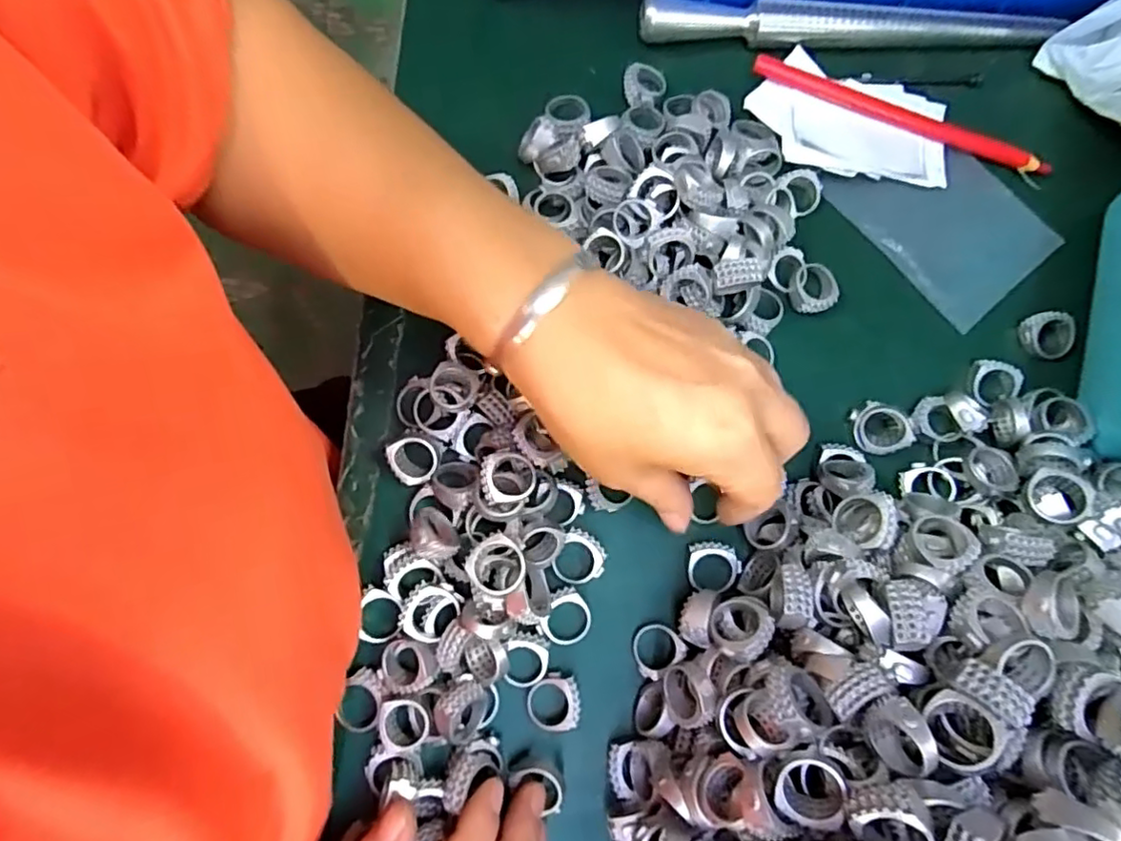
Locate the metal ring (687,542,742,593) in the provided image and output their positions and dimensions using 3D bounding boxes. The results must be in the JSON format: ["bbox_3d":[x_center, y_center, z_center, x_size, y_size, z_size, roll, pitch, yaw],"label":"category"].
[{"bbox_3d":[0.072,0.068,0.291,0.025,0.007,0.022,6,78,0],"label":"metal ring"}]

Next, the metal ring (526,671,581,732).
[{"bbox_3d":[-0.003,0.124,0.277,0.023,0.007,0.023,-11,78,-3],"label":"metal ring"}]

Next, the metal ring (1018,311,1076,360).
[{"bbox_3d":[0.246,-0.043,0.318,0.023,0.009,0.023,0,78,-1],"label":"metal ring"}]

